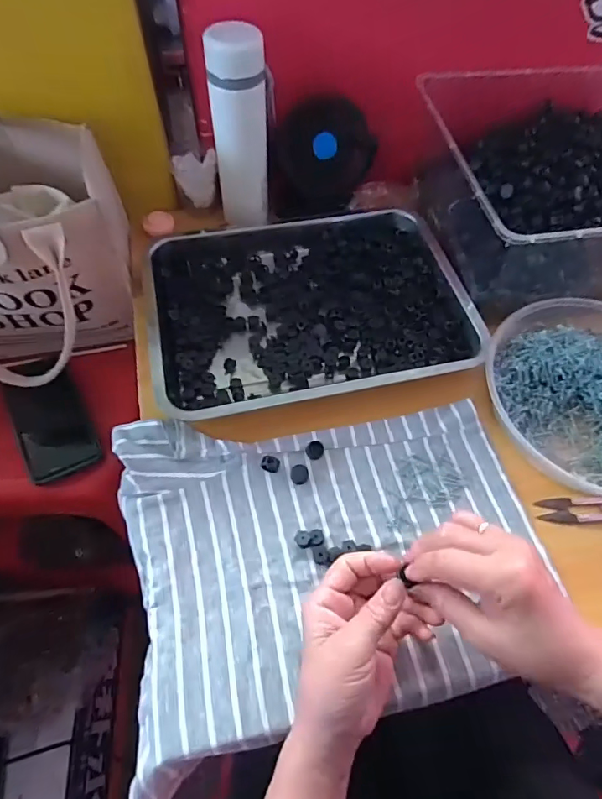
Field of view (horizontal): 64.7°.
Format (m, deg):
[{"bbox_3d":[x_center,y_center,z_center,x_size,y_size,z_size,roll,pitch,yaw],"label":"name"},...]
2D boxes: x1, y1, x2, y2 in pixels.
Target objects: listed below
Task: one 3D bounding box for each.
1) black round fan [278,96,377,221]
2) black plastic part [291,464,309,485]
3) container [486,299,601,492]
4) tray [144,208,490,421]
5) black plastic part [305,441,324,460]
[{"bbox_3d":[0.028,-0.289,0.574,0.113,0.124,0.033,-4,60,-4],"label":"black round fan"},{"bbox_3d":[-0.001,0.070,0.448,0.017,0.004,0.018,1,60,-1],"label":"black plastic part"},{"bbox_3d":[0.298,-0.013,0.472,0.216,0.049,0.211,1,60,-1],"label":"container"},{"bbox_3d":[0.004,-0.117,0.538,0.339,0.033,0.266,-11,61,-8],"label":"tray"},{"bbox_3d":[0.013,0.049,0.459,0.017,0.011,0.017,1,60,-1],"label":"black plastic part"}]

